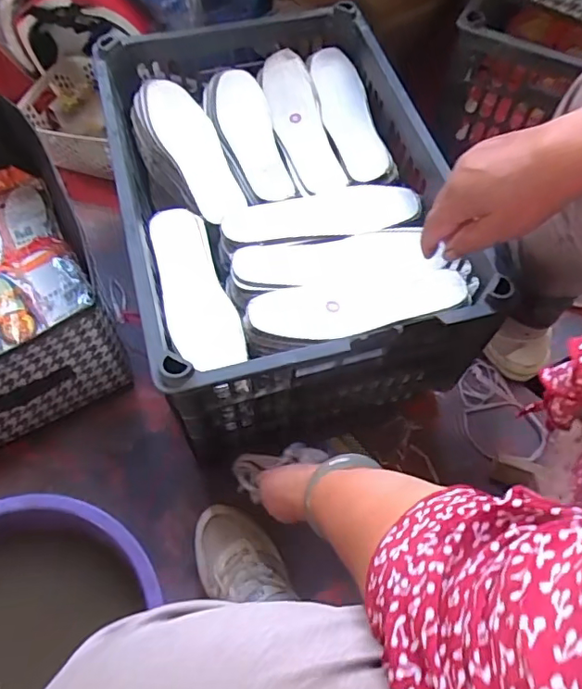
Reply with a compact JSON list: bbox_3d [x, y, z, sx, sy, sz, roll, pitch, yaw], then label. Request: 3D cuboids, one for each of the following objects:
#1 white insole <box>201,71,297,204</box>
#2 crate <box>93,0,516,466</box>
[{"bbox_3d":[-0.054,-0.271,0.674,0.074,0.029,0.246,-16,60,-9],"label":"white insole"},{"bbox_3d":[-0.014,-0.154,0.673,0.344,0.241,0.496,-14,60,-8],"label":"crate"}]

